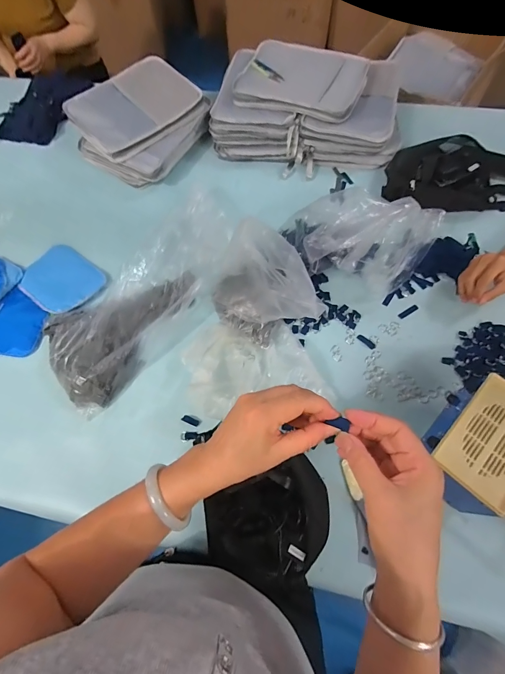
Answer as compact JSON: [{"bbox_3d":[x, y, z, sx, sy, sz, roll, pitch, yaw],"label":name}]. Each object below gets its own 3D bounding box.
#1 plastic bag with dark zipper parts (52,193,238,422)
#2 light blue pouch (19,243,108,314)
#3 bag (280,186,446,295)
[{"bbox_3d":[-0.224,-0.099,0.744,0.230,0.081,0.533,36,73,17],"label":"plastic bag with dark zipper parts"},{"bbox_3d":[-0.457,-0.140,0.790,0.191,0.022,0.148,35,73,16],"label":"light blue pouch"},{"bbox_3d":[0.226,-0.214,0.713,0.307,0.123,0.170,11,68,8],"label":"bag"}]

